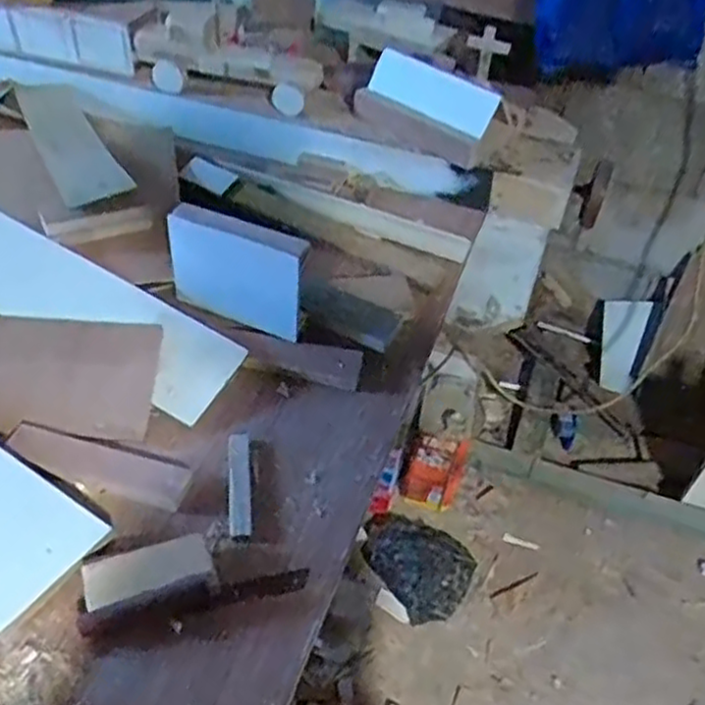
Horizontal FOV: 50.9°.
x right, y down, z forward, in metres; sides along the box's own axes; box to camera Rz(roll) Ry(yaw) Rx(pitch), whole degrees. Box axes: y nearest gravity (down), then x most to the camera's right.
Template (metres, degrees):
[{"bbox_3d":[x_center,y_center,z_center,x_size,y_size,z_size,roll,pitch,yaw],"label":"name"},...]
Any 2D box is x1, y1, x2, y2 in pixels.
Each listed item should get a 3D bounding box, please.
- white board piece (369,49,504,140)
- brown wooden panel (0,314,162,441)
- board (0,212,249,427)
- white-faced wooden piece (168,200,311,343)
[{"bbox_3d":[0.102,-0.351,0.989,0.188,0.062,0.024,32,42,24],"label":"white board piece"},{"bbox_3d":[-0.312,0.017,0.735,0.235,0.011,0.126,4,60,3],"label":"brown wooden panel"},{"bbox_3d":[-0.310,-0.063,0.780,0.417,0.014,0.103,28,61,13],"label":"board"},{"bbox_3d":[-0.120,-0.080,0.769,0.150,0.126,0.027,20,46,13],"label":"white-faced wooden piece"}]

